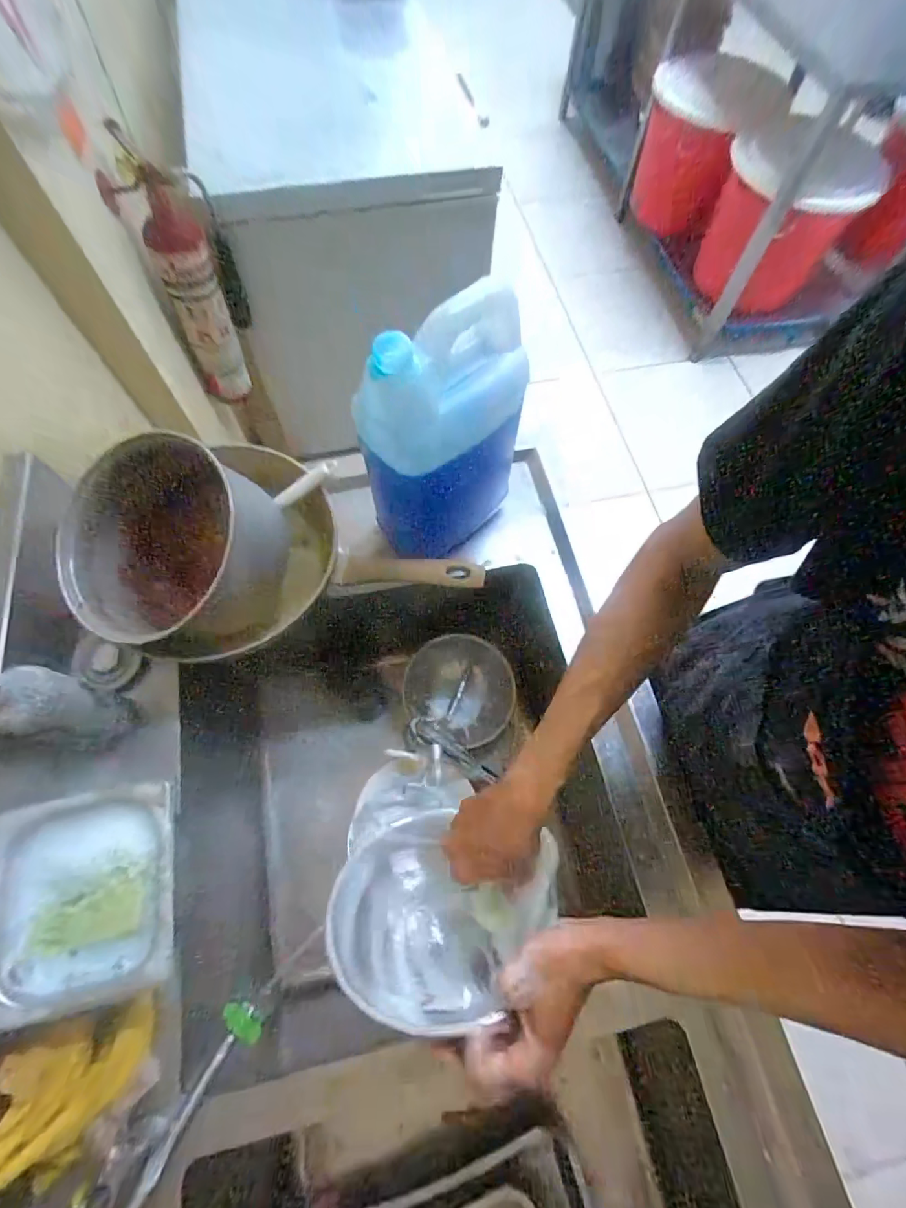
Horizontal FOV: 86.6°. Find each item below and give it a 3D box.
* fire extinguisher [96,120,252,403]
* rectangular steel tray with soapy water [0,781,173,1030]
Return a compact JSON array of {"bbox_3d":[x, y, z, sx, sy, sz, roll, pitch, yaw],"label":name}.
[{"bbox_3d":[-0.610,-0.761,1.160,0.188,0.471,0.200,-24,70,-12],"label":"fire extinguisher"},{"bbox_3d":[-0.351,0.271,0.448,0.181,0.033,0.173,-10,68,-6],"label":"rectangular steel tray with soapy water"}]

